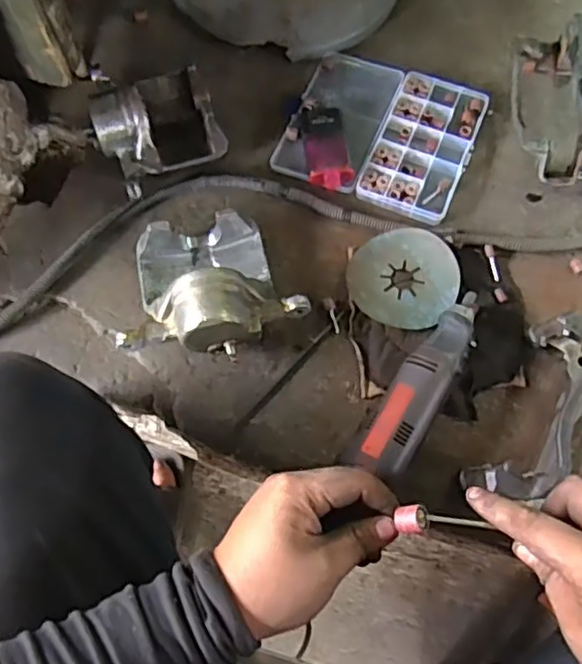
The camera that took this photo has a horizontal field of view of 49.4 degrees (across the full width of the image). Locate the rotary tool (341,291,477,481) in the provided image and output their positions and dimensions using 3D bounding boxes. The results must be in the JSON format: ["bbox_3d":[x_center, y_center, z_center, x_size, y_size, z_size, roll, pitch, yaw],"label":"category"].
[{"bbox_3d":[0.120,0.050,0.578,0.051,0.046,0.205,33,72,12],"label":"rotary tool"}]

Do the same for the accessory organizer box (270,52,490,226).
[{"bbox_3d":[0.100,-0.220,0.698,0.198,0.016,0.179,18,70,7],"label":"accessory organizer box"}]

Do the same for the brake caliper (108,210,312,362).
[{"bbox_3d":[-0.081,-0.046,0.604,0.172,0.076,0.130,-13,69,-5],"label":"brake caliper"}]

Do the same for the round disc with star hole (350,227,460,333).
[{"bbox_3d":[0.112,-0.056,0.634,0.104,0.020,0.110,0,69,0],"label":"round disc with star hole"}]

